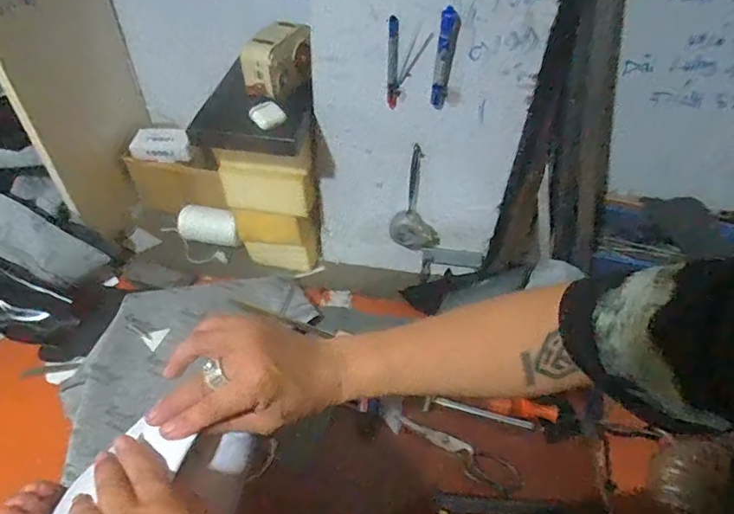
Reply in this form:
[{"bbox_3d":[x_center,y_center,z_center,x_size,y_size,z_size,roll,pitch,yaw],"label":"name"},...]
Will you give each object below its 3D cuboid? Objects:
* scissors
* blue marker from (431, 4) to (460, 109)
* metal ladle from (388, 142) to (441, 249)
[{"bbox_3d":[0.138,0.292,0.754,0.194,0.012,0.047,27,62,10],"label":"scissors"},{"bbox_3d":[0.107,-0.270,0.694,0.024,0.135,0.019,11,46,8],"label":"blue marker"},{"bbox_3d":[0.089,-0.082,0.869,0.088,0.206,0.044,13,46,9],"label":"metal ladle"}]

